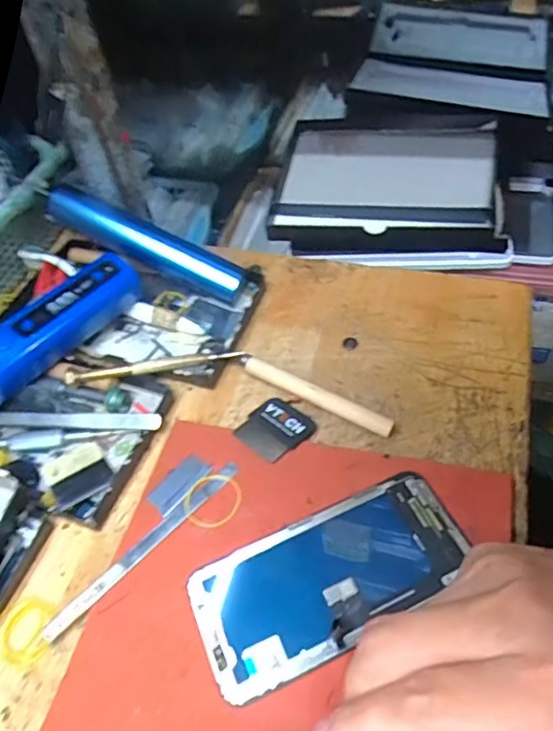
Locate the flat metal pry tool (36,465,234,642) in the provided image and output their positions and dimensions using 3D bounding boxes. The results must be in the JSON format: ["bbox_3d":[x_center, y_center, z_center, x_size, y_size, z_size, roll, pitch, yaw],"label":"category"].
[{"bbox_3d":[-0.071,0.096,0.307,0.127,0.004,0.009,-39,58,-24],"label":"flat metal pry tool"}]

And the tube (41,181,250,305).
[{"bbox_3d":[-0.097,-0.090,0.418,0.149,0.026,0.023,25,55,0],"label":"tube"}]

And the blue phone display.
[{"bbox_3d":[0.027,0.107,0.289,0.139,0.007,0.066,-22,53,-13],"label":"blue phone display"}]

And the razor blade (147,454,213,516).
[{"bbox_3d":[-0.058,0.069,0.332,0.019,0.004,0.038,33,60,27],"label":"razor blade"}]

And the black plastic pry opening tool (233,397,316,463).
[{"bbox_3d":[-0.001,0.038,0.349,0.040,0.004,0.040,33,60,27],"label":"black plastic pry opening tool"}]

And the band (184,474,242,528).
[{"bbox_3d":[-0.036,0.076,0.320,0.031,0.004,0.032,-2,51,3],"label":"band"}]

